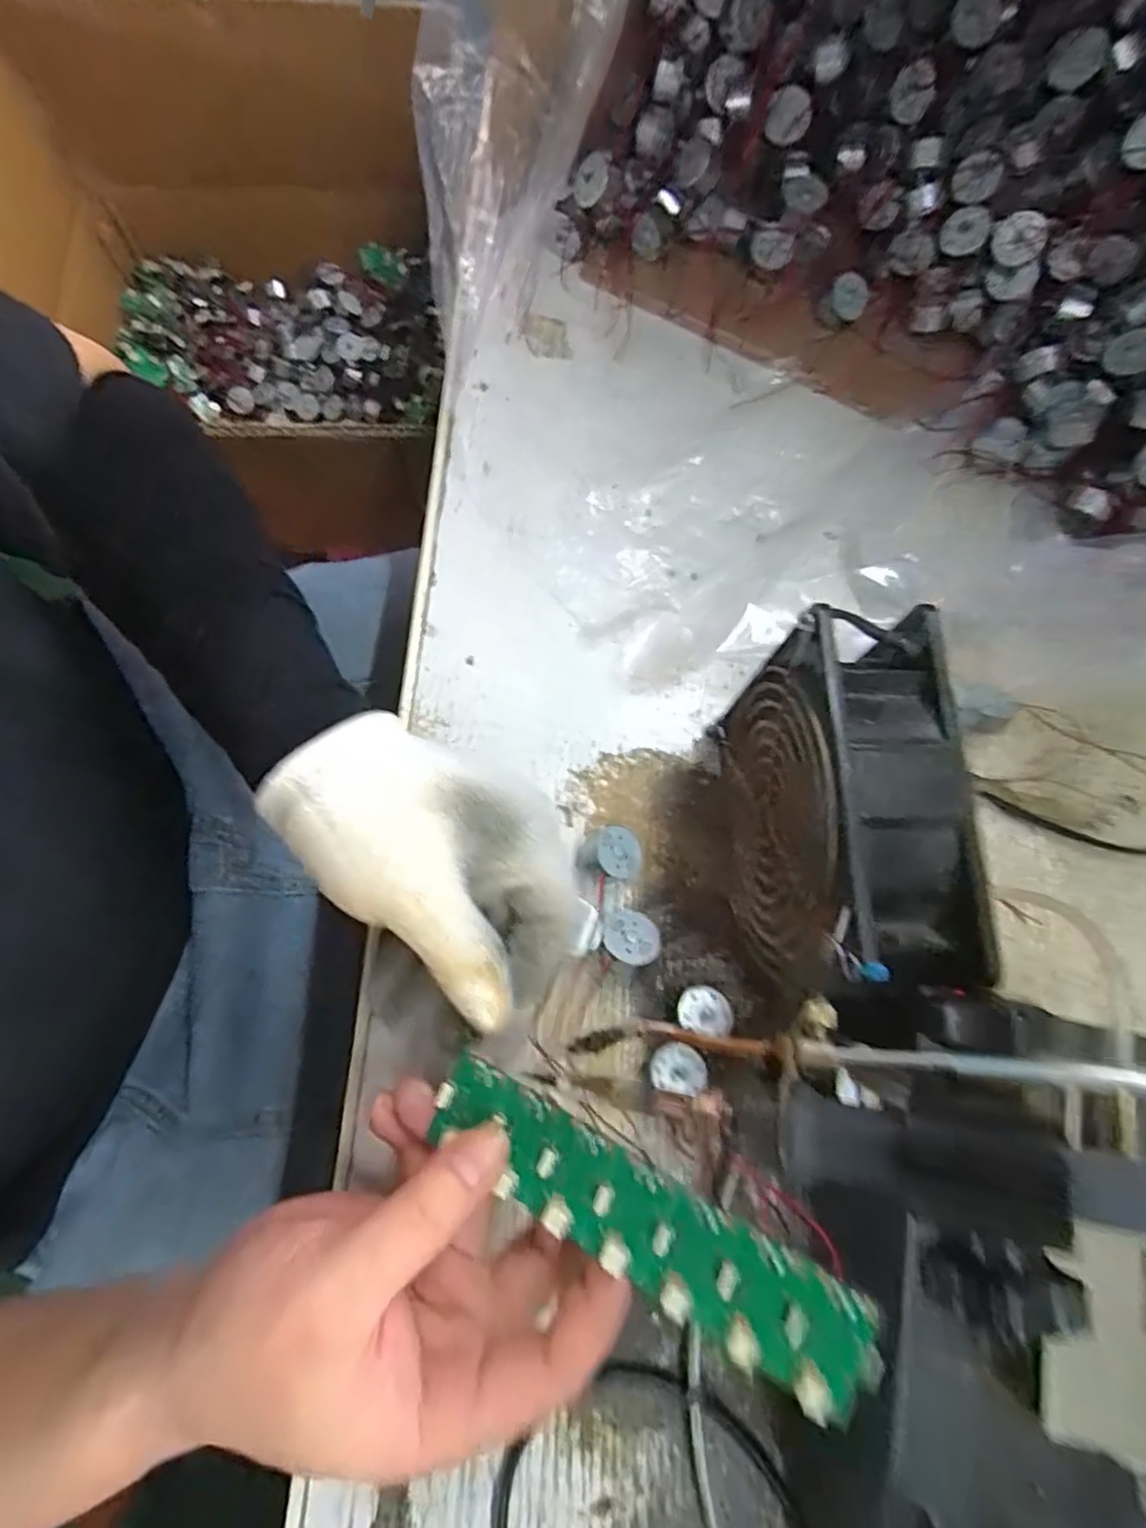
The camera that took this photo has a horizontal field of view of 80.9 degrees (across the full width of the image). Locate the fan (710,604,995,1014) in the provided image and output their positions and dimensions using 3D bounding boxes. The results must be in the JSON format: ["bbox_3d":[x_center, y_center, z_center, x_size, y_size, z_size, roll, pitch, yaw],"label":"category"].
[{"bbox_3d":[0.091,0.024,0.253,0.053,0.118,0.143,-2,76,-3],"label":"fan"}]

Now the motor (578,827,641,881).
[{"bbox_3d":[0.017,0.040,0.298,0.026,0.021,0.022,13,76,1],"label":"motor"}]

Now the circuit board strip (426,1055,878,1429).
[{"bbox_3d":[0.018,0.136,0.202,0.138,0.006,0.031,25,77,20],"label":"circuit board strip"}]

